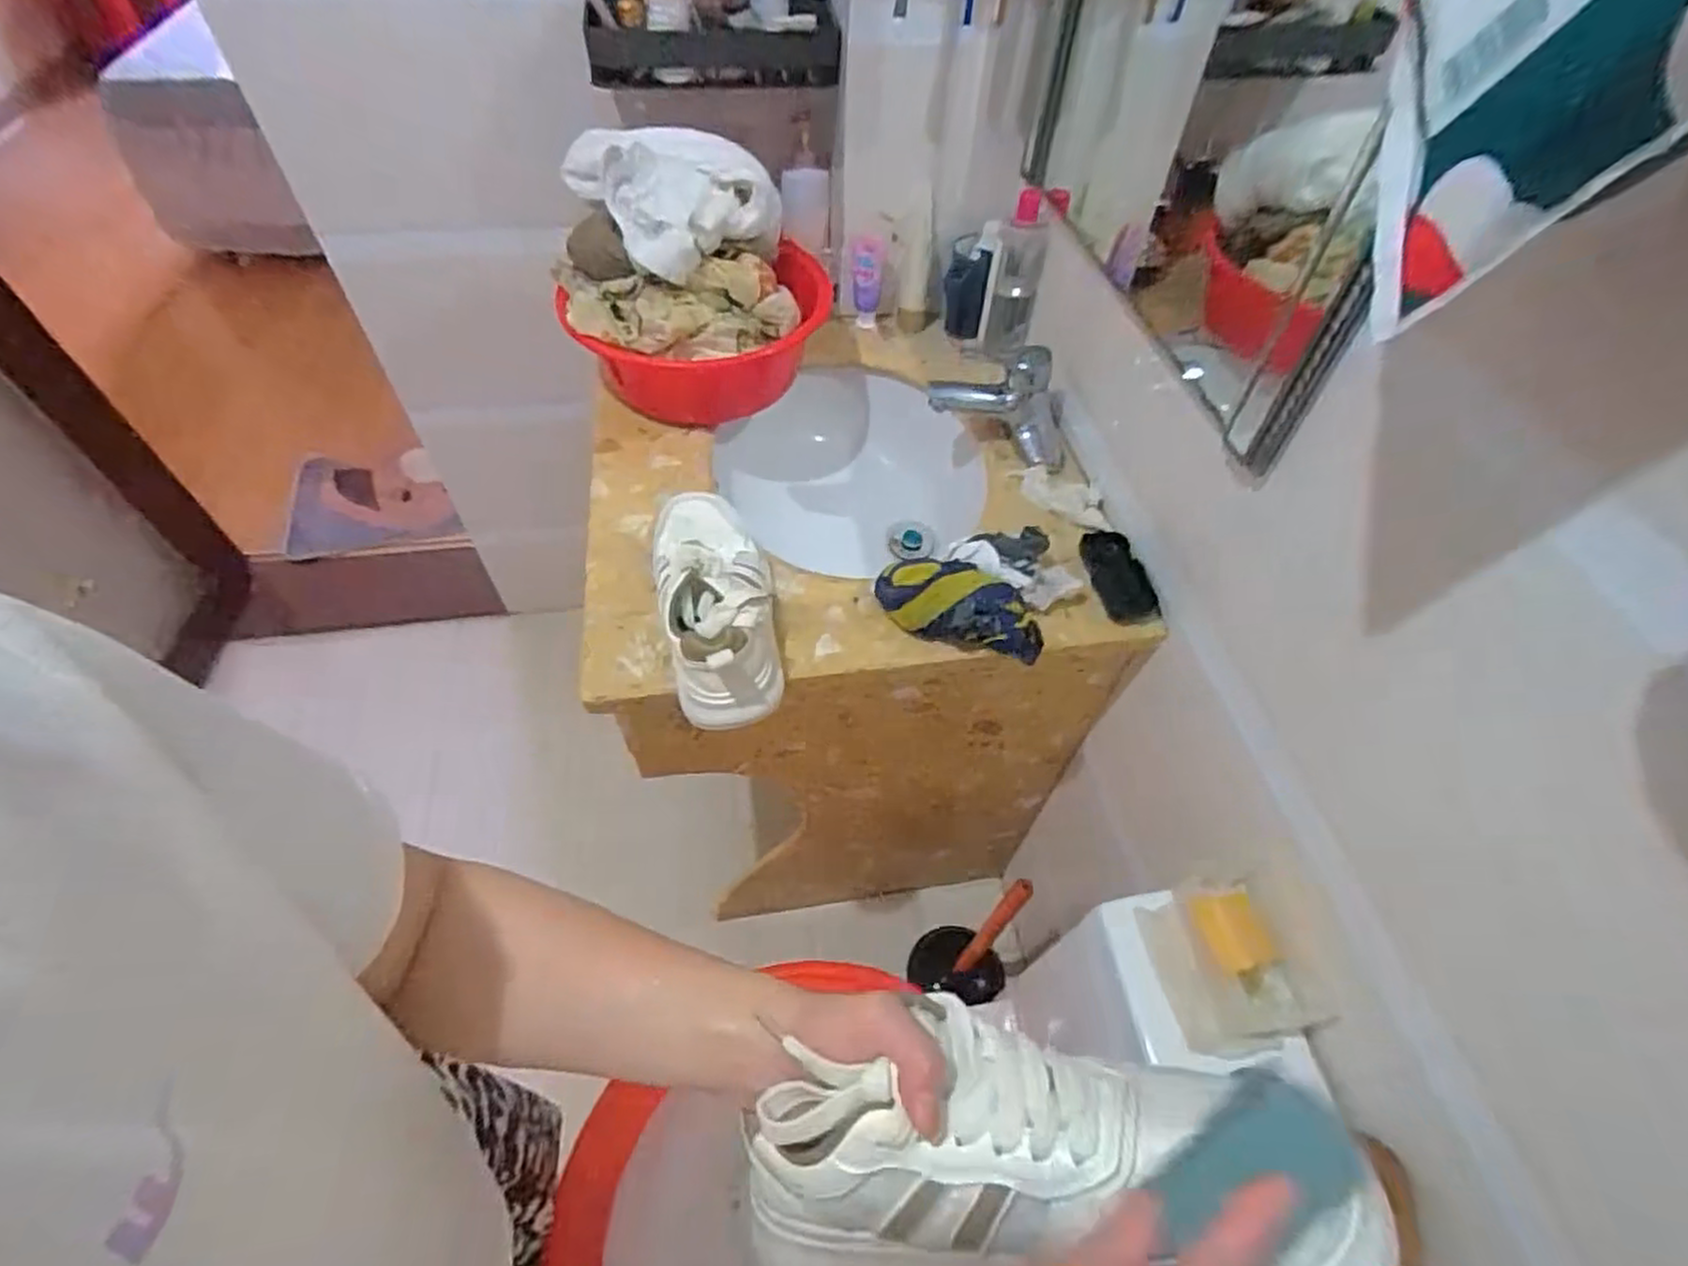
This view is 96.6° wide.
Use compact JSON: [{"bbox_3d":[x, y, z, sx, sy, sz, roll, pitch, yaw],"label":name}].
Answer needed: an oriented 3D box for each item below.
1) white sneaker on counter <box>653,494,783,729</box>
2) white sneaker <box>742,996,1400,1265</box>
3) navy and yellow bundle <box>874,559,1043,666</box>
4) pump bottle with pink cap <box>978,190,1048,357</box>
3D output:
[{"bbox_3d":[-0.113,-0.037,0.702,0.103,0.106,0.243,-12,54,-11],"label":"white sneaker on counter"},{"bbox_3d":[0.068,0.221,0.310,0.260,0.087,0.113,-14,51,18],"label":"white sneaker"},{"bbox_3d":[0.108,-0.024,0.715,0.159,0.064,0.057,15,54,8],"label":"navy and yellow bundle"},{"bbox_3d":[0.218,-0.450,0.949,0.063,0.173,0.051,8,53,4],"label":"pump bottle with pink cap"}]

